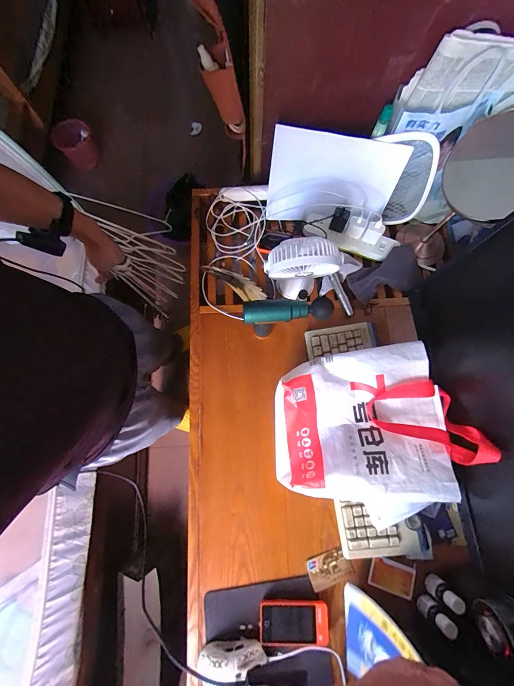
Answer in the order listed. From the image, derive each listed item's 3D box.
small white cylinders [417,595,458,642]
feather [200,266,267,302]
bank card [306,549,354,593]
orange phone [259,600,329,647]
[{"bbox_3d":[0.319,0.488,0.525,0.031,0.079,0.031,41,77,10],"label":"small white cylinders"},{"bbox_3d":[-0.056,-0.157,0.738,0.173,0.015,0.054,37,76,9],"label":"feather"},{"bbox_3d":[0.144,0.447,0.574,0.086,0.005,0.058,-14,74,-10],"label":"bank card"},{"bbox_3d":[0.068,0.520,0.541,0.125,0.011,0.065,1,72,1],"label":"orange phone"}]

